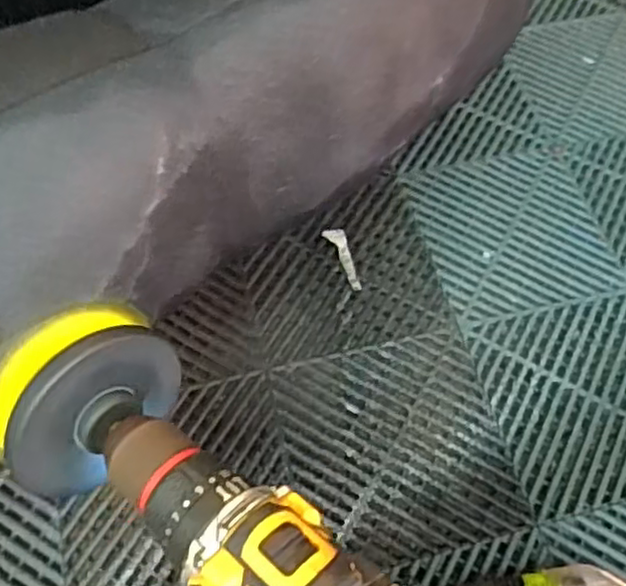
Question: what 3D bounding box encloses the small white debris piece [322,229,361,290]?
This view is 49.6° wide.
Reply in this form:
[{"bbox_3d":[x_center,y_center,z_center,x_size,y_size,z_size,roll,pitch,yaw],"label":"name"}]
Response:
[{"bbox_3d":[0.036,-0.038,0.719,0.022,0.009,0.077,-22,63,-13],"label":"small white debris piece"}]

